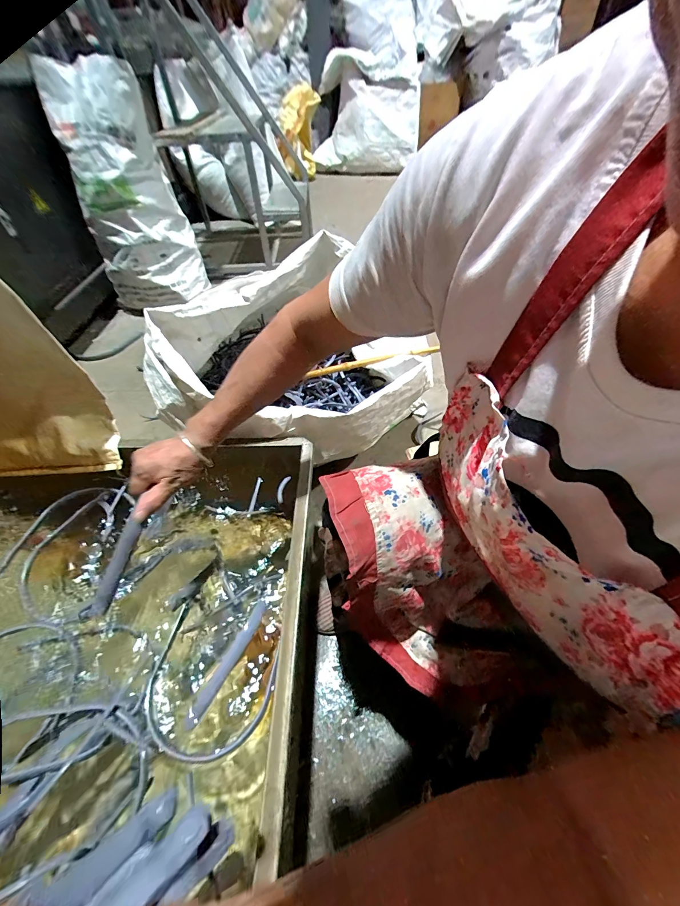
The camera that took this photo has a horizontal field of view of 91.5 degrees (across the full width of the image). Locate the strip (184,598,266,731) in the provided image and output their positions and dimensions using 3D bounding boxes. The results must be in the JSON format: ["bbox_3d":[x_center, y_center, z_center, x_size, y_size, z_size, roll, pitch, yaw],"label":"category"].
[{"bbox_3d":[-0.158,0.296,0.475,0.020,0.008,0.167,20,53,18],"label":"strip"}]

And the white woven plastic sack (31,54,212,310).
[{"bbox_3d":[-0.862,-1.026,1.333,0.404,0.807,0.300,-15,37,-7],"label":"white woven plastic sack"}]

